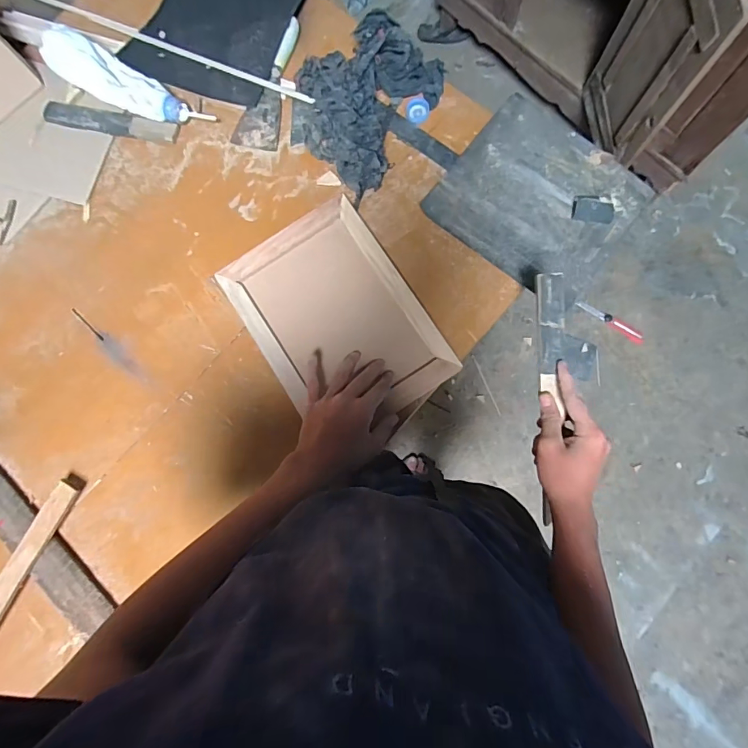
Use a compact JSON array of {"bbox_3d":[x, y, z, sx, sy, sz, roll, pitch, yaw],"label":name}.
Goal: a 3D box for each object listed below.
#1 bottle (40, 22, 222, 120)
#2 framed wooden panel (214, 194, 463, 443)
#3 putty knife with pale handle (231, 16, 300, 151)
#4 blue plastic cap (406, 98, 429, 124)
[{"bbox_3d":[-0.367,-0.423,0.639,0.255,0.049,0.073,33,85,8],"label":"bottle"},{"bbox_3d":[-0.049,-0.070,0.588,0.211,0.018,0.300,-32,82,-2],"label":"framed wooden panel"},{"bbox_3d":[-0.152,-0.430,0.646,0.065,0.020,0.198,15,83,5],"label":"putty knife with pale handle"},{"bbox_3d":[0.063,-0.379,0.630,0.033,0.012,0.032,0,82,3],"label":"blue plastic cap"}]

